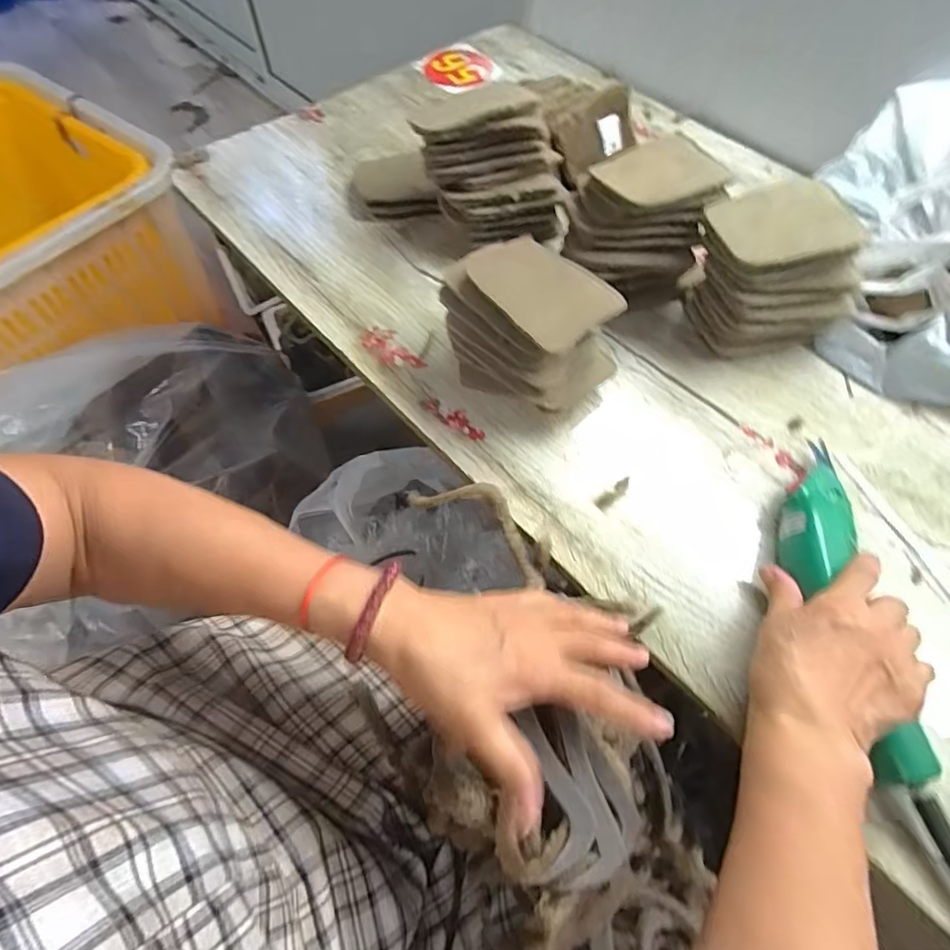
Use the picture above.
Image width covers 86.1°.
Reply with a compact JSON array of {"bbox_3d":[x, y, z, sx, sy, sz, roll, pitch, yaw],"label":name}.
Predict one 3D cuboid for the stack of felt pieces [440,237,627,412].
[{"bbox_3d":[0.041,-0.121,0.432,0.146,0.108,0.104,39,69,13],"label":"stack of felt pieces"}]

